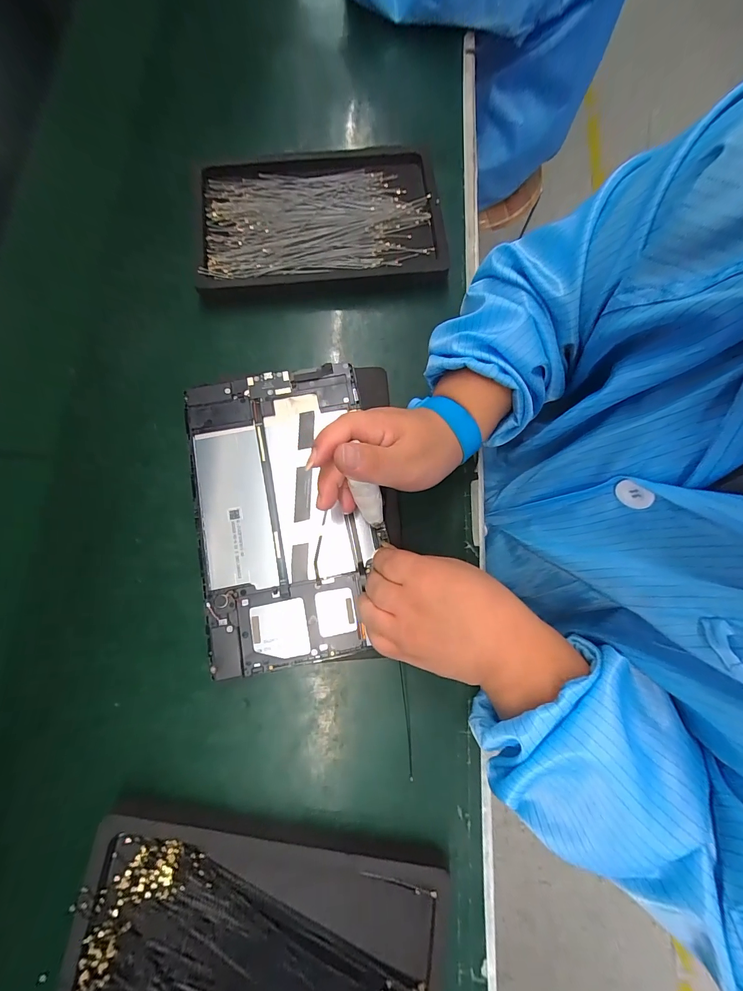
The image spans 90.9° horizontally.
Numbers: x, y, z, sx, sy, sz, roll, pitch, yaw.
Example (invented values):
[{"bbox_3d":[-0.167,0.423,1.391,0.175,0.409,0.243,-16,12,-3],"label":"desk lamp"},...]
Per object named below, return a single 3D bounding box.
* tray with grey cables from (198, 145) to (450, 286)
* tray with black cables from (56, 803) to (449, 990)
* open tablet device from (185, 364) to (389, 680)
[{"bbox_3d":[-0.053,-0.284,0.389,0.248,0.031,0.162,-5,83,-3],"label":"tray with grey cables"},{"bbox_3d":[-0.077,0.318,0.248,0.247,0.023,0.162,8,77,0],"label":"tray with black cables"},{"bbox_3d":[-0.070,0.010,0.300,0.144,0.010,0.237,-11,77,-4],"label":"open tablet device"}]

